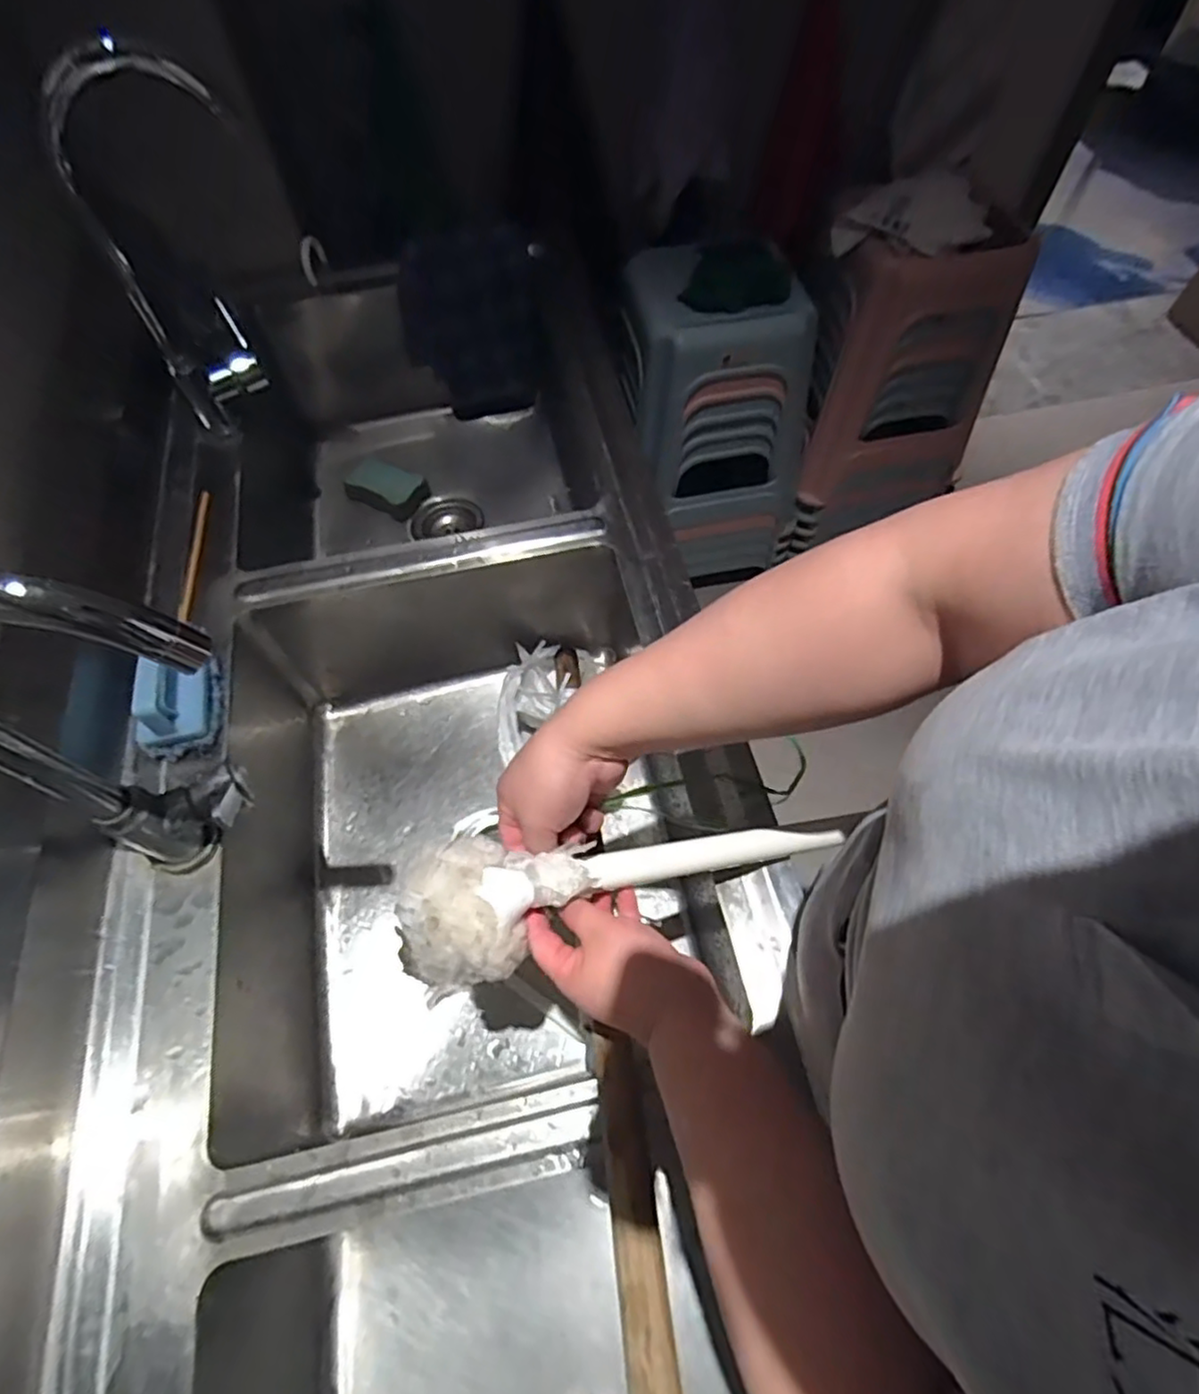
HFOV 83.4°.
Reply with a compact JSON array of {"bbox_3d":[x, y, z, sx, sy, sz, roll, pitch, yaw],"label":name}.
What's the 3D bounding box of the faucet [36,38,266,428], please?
[{"bbox_3d":[-0.425,-0.457,0.707,0.167,0.327,0.085,-30,65,-14],"label":"faucet"}]

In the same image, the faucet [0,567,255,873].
[{"bbox_3d":[-0.294,0.038,0.436,0.181,0.347,0.069,6,62,4],"label":"faucet"}]

